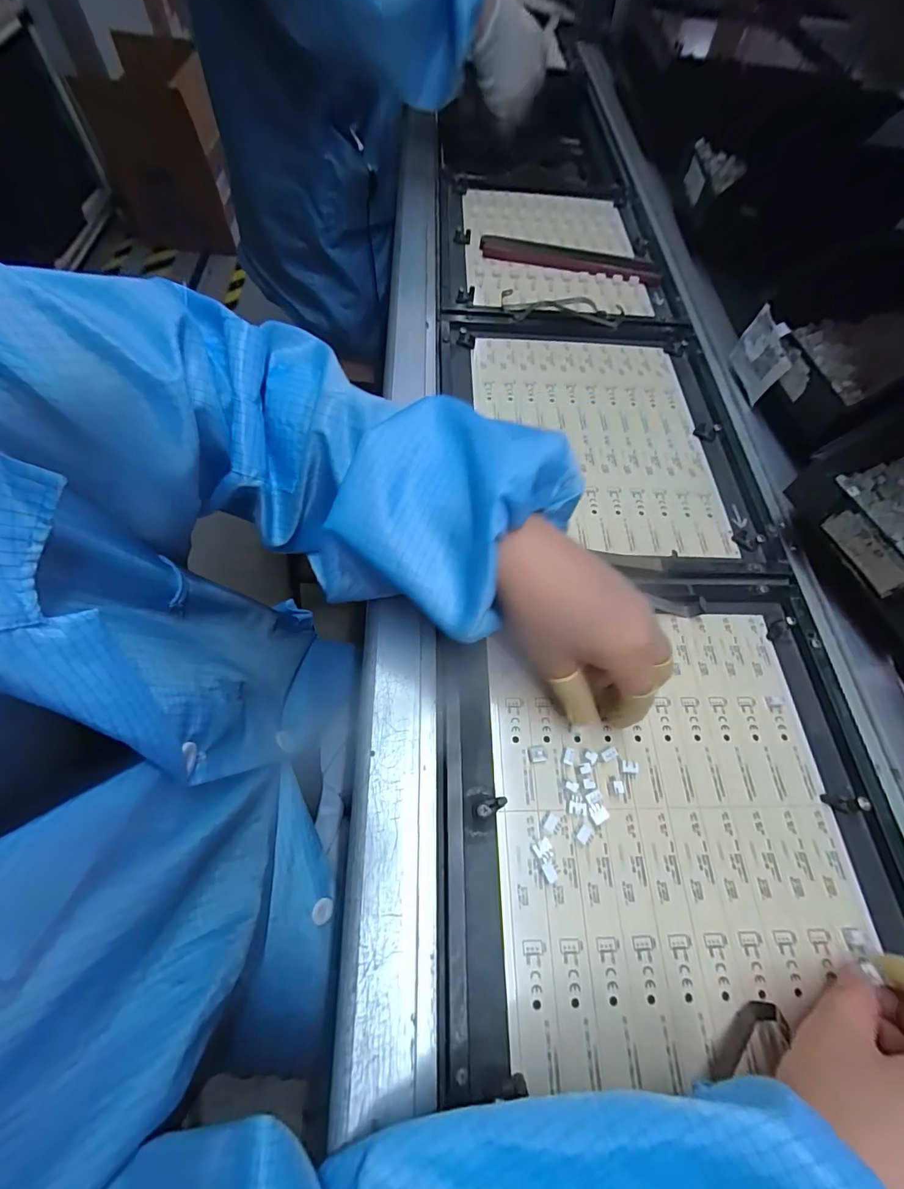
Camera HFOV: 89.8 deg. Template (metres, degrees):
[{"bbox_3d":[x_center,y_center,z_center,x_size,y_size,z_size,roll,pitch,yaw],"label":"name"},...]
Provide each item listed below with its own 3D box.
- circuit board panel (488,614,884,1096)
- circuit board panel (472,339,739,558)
[{"bbox_3d":[0.129,0.127,0.276,0.205,0.008,0.242,1,63,-3],"label":"circuit board panel"},{"bbox_3d":[0.129,-0.150,0.425,0.204,0.010,0.266,0,63,-4],"label":"circuit board panel"}]

